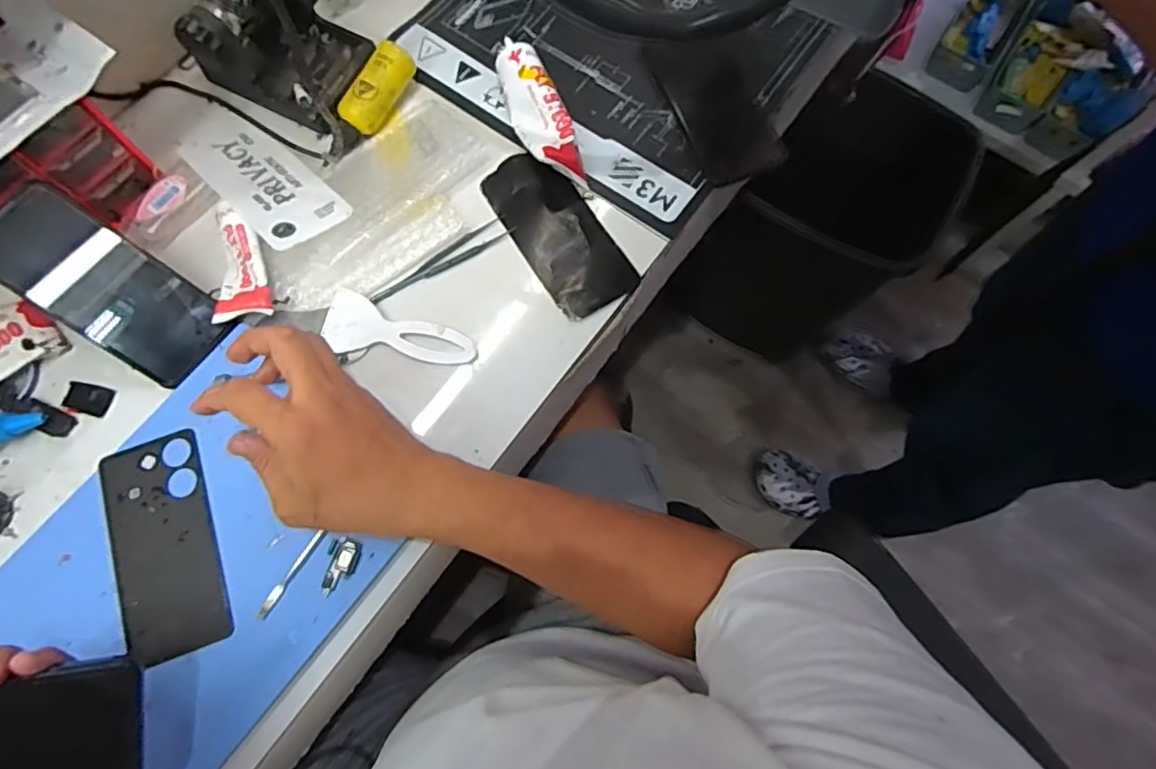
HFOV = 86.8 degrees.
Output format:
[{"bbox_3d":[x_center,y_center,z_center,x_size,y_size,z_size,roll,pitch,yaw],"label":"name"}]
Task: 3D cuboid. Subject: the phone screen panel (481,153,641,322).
[{"bbox_3d":[-0.018,-0.133,0.528,0.073,0.006,0.157,-31,77,-8],"label":"phone screen panel"}]

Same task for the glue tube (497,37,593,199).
[{"bbox_3d":[-0.035,-0.238,0.540,0.045,0.034,0.159,-20,76,-6],"label":"glue tube"}]

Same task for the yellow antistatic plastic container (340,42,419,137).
[{"bbox_3d":[-0.181,-0.262,0.543,0.035,0.032,0.082,25,76,6],"label":"yellow antistatic plastic container"}]

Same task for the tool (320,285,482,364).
[{"bbox_3d":[-0.147,-0.035,0.497,0.123,0.011,0.049,21,76,5],"label":"tool"}]

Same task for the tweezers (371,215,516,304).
[{"bbox_3d":[-0.112,-0.102,0.515,0.129,0.006,0.021,-38,78,-10],"label":"tweezers"}]

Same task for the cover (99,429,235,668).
[{"bbox_3d":[-0.301,0.115,0.446,0.071,0.008,0.157,-21,76,-6],"label":"cover"}]

